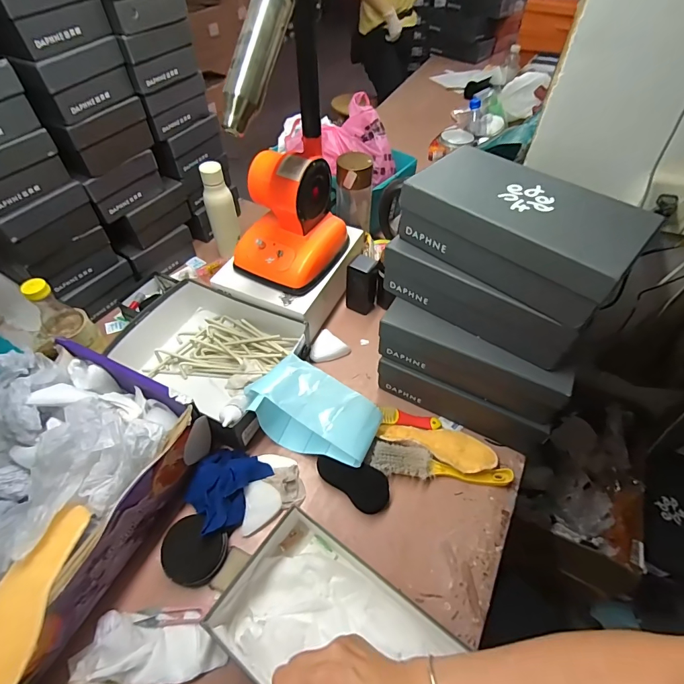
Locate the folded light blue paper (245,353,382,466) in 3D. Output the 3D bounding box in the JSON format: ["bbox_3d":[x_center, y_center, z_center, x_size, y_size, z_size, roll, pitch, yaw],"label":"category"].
[{"bbox_3d":[-0.050,0.128,0.690,0.218,0.096,0.126,26,56,18],"label":"folded light blue paper"}]

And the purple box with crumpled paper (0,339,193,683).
[{"bbox_3d":[-0.438,0.213,0.556,0.333,0.154,0.413,15,53,11],"label":"purple box with crumpled paper"}]

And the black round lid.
[{"bbox_3d":[-0.220,0.309,0.582,0.091,0.016,0.085,1,77,-3],"label":"black round lid"}]

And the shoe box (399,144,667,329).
[{"bbox_3d":[0.243,-0.165,0.557,0.295,0.101,0.154,35,60,24],"label":"shoe box"}]

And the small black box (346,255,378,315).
[{"bbox_3d":[0.045,-0.122,0.865,0.062,0.133,0.050,29,57,20],"label":"small black box"}]

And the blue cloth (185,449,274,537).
[{"bbox_3d":[-0.191,0.231,0.635,0.102,0.046,0.129,23,55,16],"label":"blue cloth"}]

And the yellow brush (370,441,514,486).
[{"bbox_3d":[0.166,0.213,0.662,0.230,0.031,0.051,8,52,6],"label":"yellow brush"}]

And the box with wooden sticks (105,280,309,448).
[{"bbox_3d":[-0.256,0.016,0.781,0.340,0.093,0.272,23,55,17],"label":"box with wooden sticks"}]

